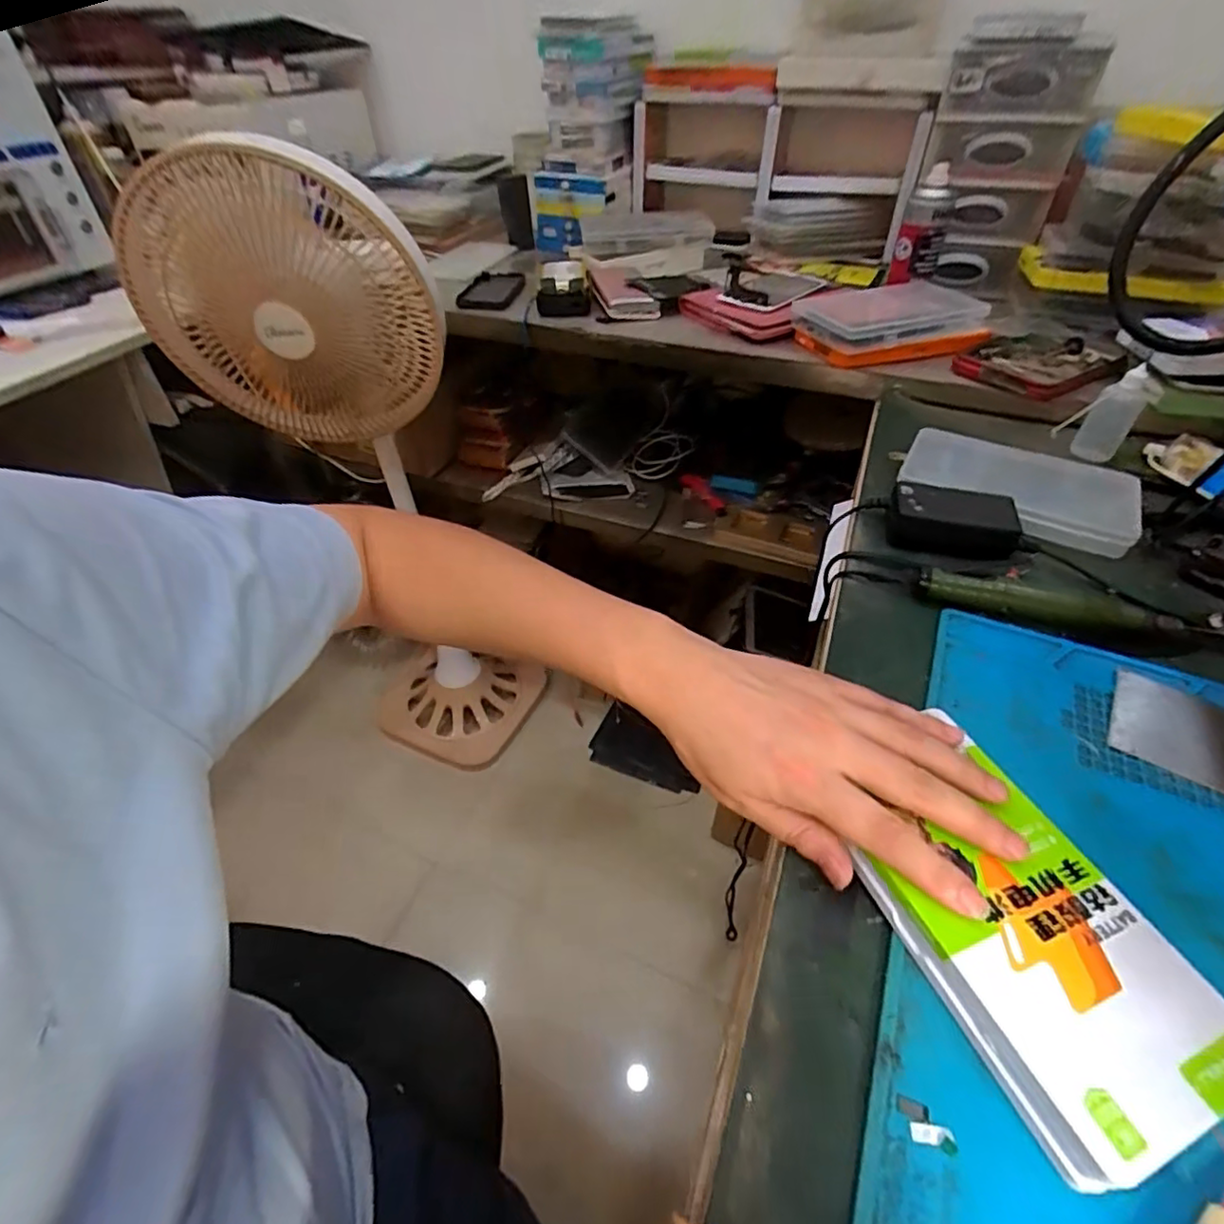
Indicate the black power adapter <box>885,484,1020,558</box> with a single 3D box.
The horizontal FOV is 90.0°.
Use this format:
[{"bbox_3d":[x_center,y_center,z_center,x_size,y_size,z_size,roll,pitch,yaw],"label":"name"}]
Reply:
[{"bbox_3d":[0.258,-0.068,0.464,0.085,0.035,0.042,14,45,15],"label":"black power adapter"}]

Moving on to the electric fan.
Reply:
[{"bbox_3d":[-0.343,-0.122,0.970,0.315,0.943,0.289,-23,48,-22],"label":"electric fan"}]

